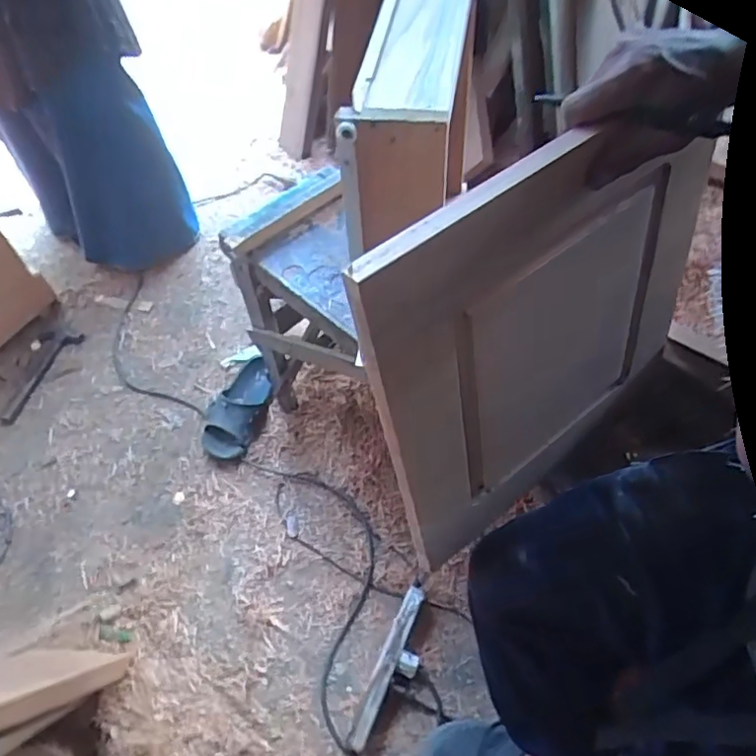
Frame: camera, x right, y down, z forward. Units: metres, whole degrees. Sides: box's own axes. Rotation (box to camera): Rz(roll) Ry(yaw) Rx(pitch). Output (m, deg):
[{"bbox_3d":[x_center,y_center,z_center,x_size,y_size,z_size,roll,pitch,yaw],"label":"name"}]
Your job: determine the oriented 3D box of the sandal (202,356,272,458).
[{"bbox_3d":[-0.304,0.063,1.326,0.114,0.071,0.240,19,58,16],"label":"sandal"}]

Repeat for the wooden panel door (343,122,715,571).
[{"bbox_3d":[0.162,-0.037,0.548,0.374,0.392,0.020,-36,52,-17],"label":"wooden panel door"}]

